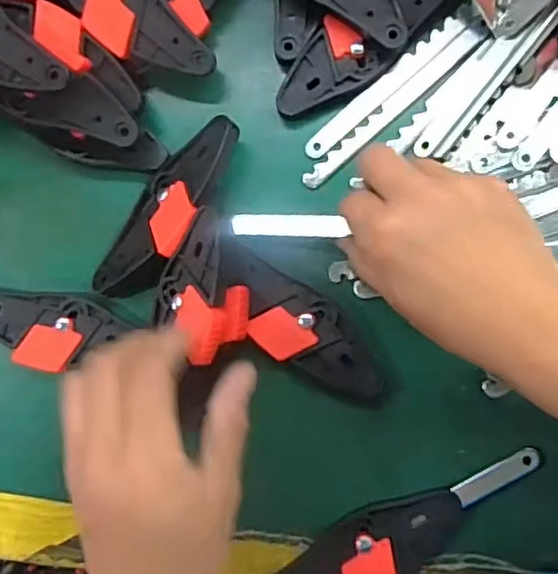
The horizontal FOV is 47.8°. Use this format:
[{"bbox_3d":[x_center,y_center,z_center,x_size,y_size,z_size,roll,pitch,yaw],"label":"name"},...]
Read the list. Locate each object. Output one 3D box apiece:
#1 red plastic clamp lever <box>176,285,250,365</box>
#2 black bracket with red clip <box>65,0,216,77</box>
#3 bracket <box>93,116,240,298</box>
[{"bbox_3d":[-0.038,0.021,0.358,0.038,0.026,0.042,-2,87,6],"label":"red plastic clamp lever"},{"bbox_3d":[-0.093,-0.166,0.371,0.123,0.012,0.046,40,92,-6],"label":"black bracket with red clip"},{"bbox_3d":[-0.063,-0.043,0.383,0.046,0.022,0.123,34,92,23],"label":"bracket"}]

